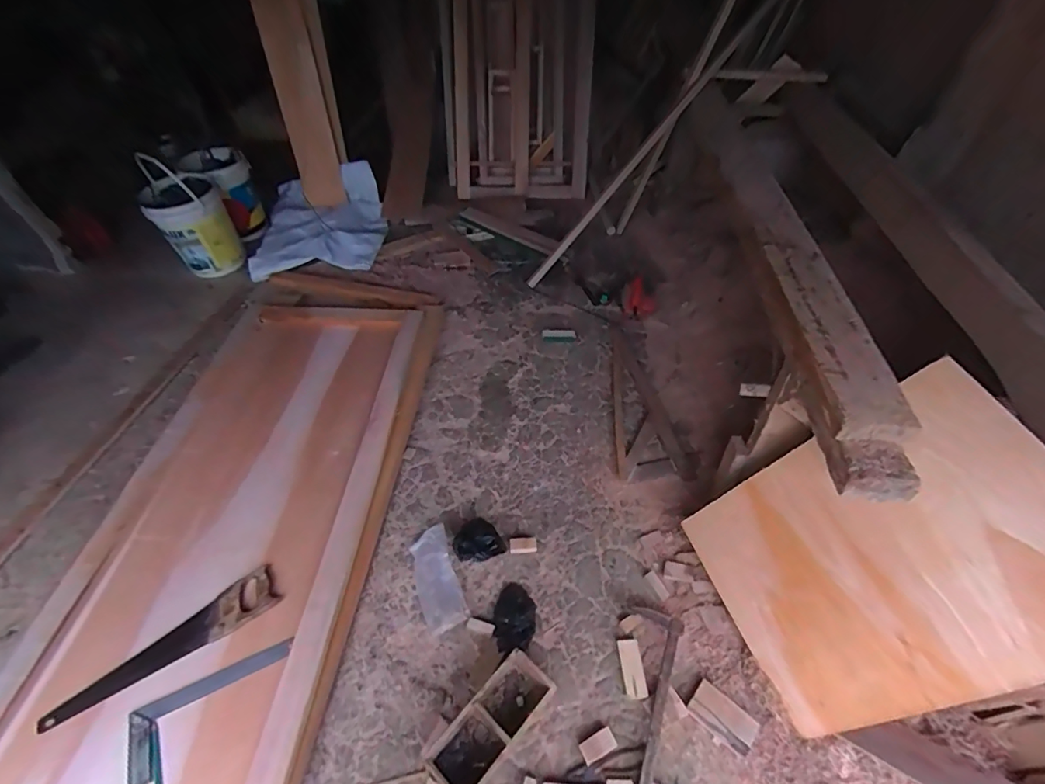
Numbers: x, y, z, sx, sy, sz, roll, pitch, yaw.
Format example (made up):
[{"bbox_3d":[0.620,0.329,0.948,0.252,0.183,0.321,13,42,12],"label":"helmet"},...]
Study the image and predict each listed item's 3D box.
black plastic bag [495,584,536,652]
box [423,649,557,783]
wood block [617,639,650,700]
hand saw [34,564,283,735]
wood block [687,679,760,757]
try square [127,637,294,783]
[{"bbox_3d":[-0.021,0.592,1.278,0.110,0.058,0.184,5,48,5],"label":"black plastic bag"},{"bbox_3d":[-0.071,0.761,1.104,0.304,0.102,0.127,-36,57,-28],"label":"box"},{"bbox_3d":[0.272,0.688,1.205,0.054,0.023,0.131,-4,48,-4],"label":"wood block"},{"bbox_3d":[-0.848,0.623,1.161,0.510,0.033,0.111,-31,55,-25],"label":"hand saw"},{"bbox_3d":[0.468,0.755,1.126,0.140,0.024,0.078,34,56,27],"label":"wood block"},{"bbox_3d":[-0.684,0.716,1.085,0.341,0.014,0.166,-20,53,-19],"label":"try square"}]

